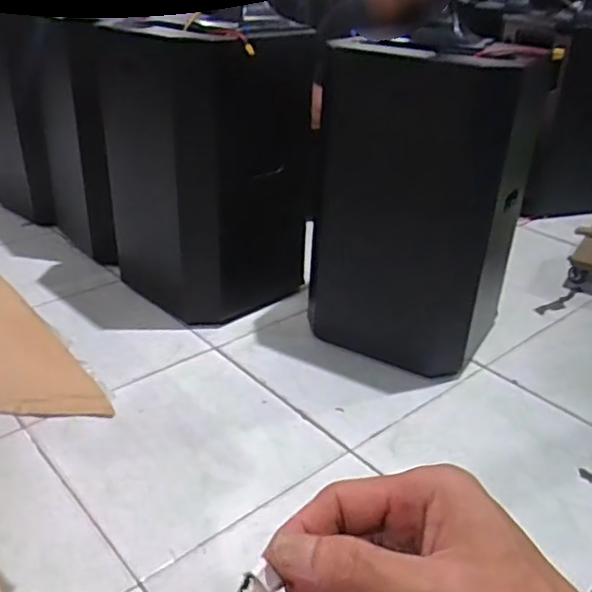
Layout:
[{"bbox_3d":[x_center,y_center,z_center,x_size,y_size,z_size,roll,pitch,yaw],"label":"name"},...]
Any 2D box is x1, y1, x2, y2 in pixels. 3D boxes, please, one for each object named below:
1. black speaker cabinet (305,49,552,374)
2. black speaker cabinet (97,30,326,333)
[{"bbox_3d":[0.249,-0.163,1.236,0.363,0.586,0.284,19,33,28],"label":"black speaker cabinet"},{"bbox_3d":[-0.175,-0.262,1.374,0.368,0.574,0.330,26,36,36],"label":"black speaker cabinet"}]

